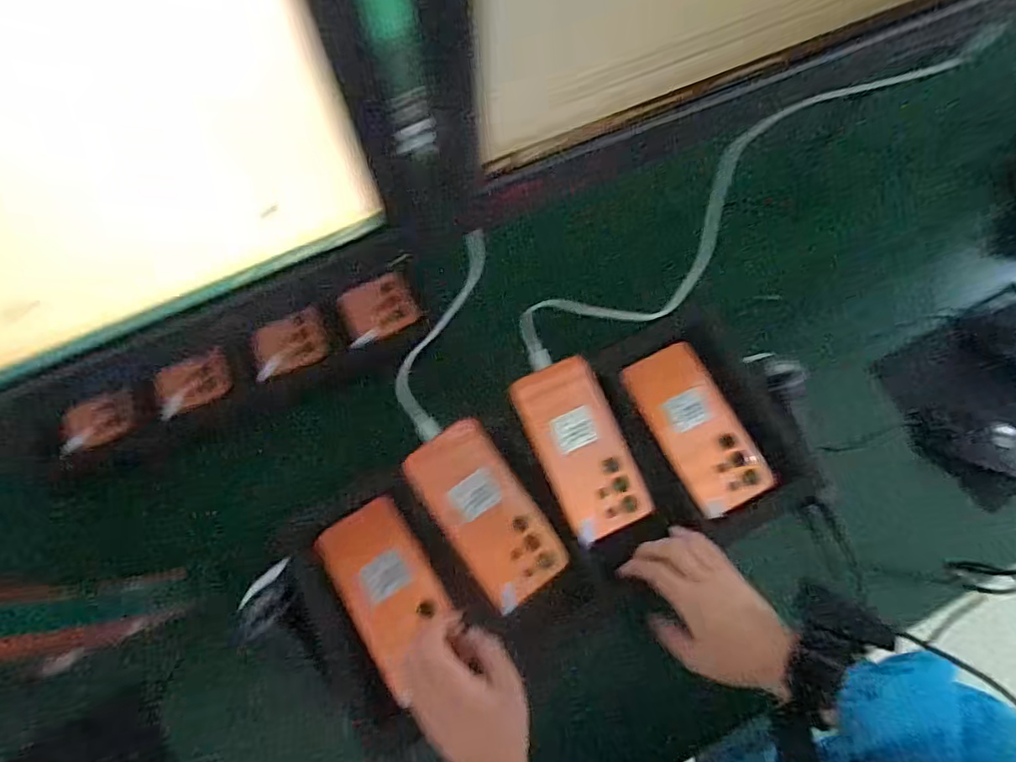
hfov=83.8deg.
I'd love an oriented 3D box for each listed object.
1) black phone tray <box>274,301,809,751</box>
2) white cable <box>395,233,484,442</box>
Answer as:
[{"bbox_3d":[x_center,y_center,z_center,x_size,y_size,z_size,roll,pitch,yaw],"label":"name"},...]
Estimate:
[{"bbox_3d":[0.055,0.109,0.544,0.458,0.039,0.236,-23,72,-7],"label":"black phone tray"},{"bbox_3d":[-0.067,-0.045,0.535,0.052,0.009,0.202,14,93,-11],"label":"white cable"}]

